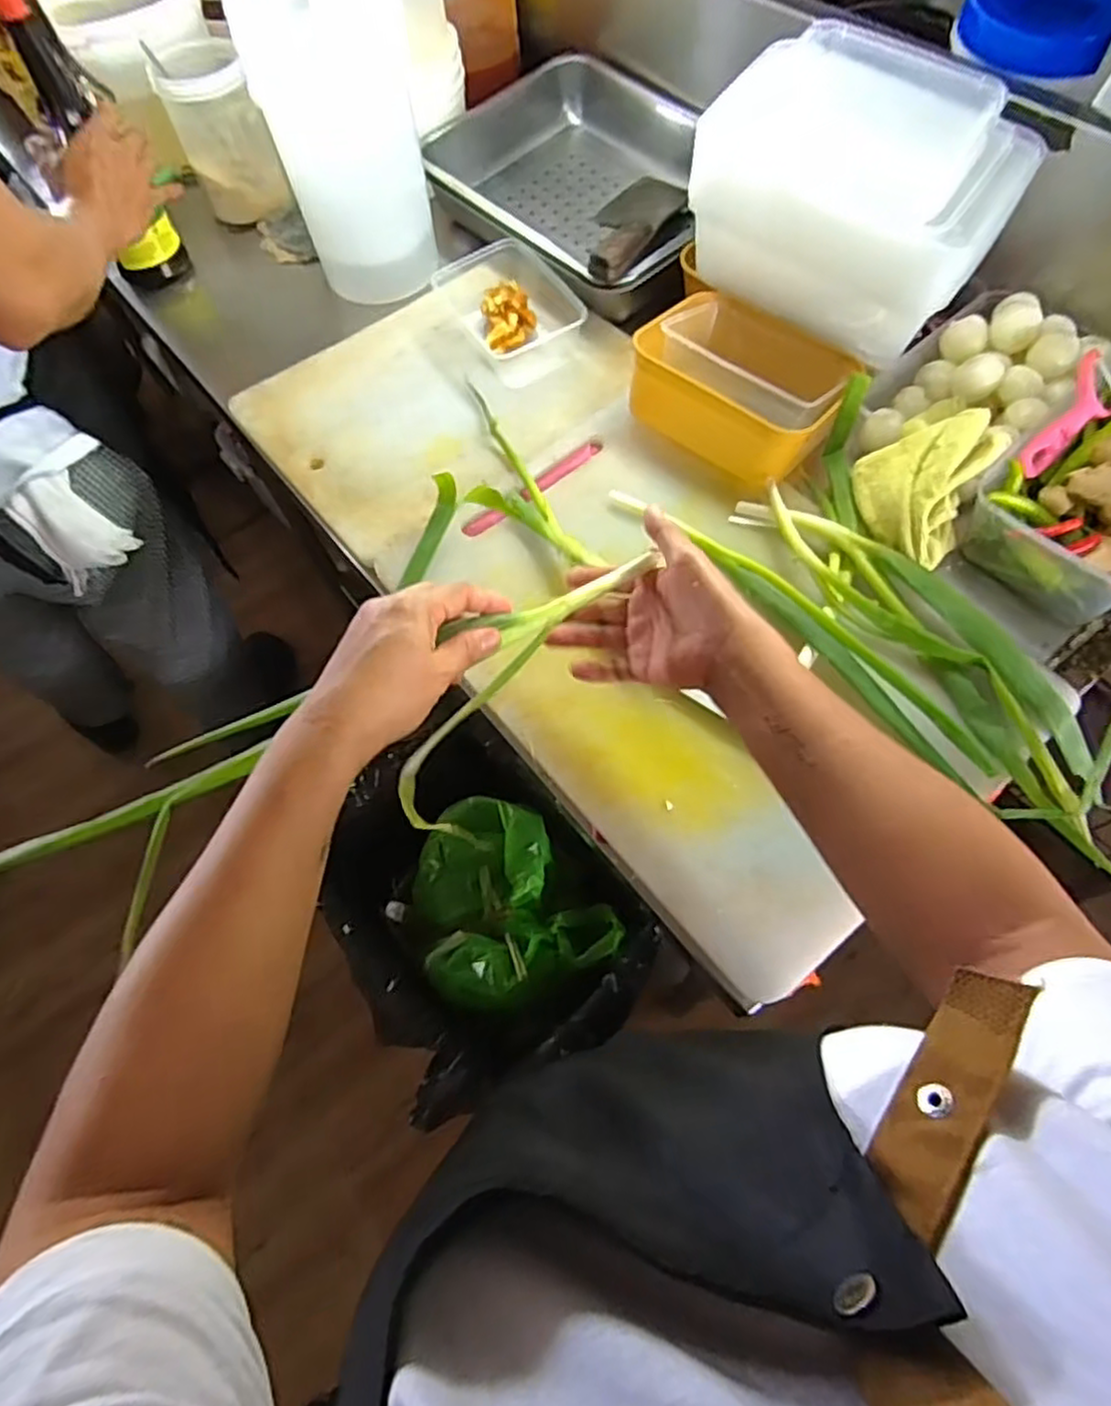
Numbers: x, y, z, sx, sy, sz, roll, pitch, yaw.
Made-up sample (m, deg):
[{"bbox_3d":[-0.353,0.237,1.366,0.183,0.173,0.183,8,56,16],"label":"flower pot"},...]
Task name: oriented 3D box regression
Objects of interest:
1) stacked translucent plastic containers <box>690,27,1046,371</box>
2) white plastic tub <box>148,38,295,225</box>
[{"bbox_3d":[0.271,-0.458,0.651,0.254,0.169,0.158,37,71,20],"label":"stacked translucent plastic containers"},{"bbox_3d":[-0.443,-0.758,0.949,0.110,0.150,0.127,-23,64,-8],"label":"white plastic tub"}]

